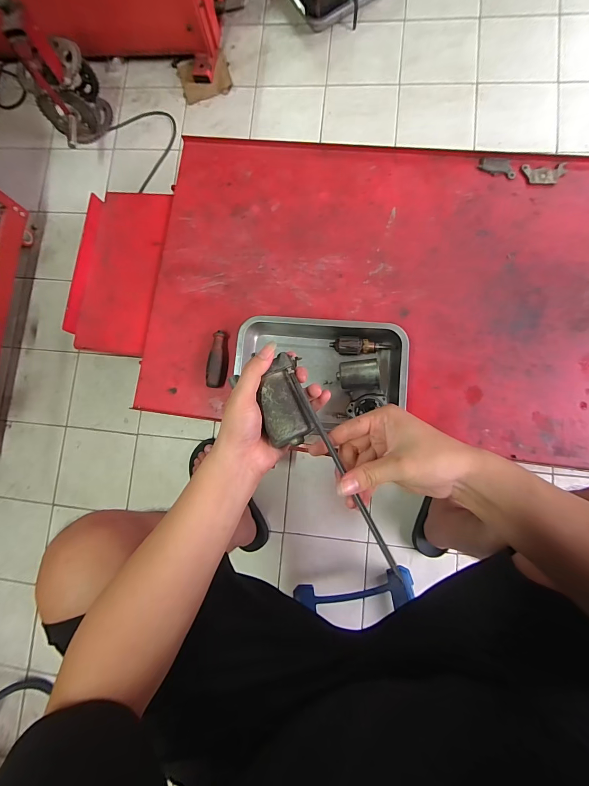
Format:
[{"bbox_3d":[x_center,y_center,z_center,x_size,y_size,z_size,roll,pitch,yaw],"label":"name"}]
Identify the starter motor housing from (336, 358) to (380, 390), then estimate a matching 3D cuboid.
[{"bbox_3d":[0.118,-0.032,0.626,0.077,0.058,0.054,-1,83,5],"label":"starter motor housing"}]

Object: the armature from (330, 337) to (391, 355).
[{"bbox_3d":[0.125,-0.089,0.646,0.111,0.030,0.033,2,83,5],"label":"armature"}]

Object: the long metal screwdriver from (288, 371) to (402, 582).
[{"bbox_3d":[0.044,0.071,0.324,0.008,0.009,0.214,-29,73,4],"label":"long metal screwdriver"}]

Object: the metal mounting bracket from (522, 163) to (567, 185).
[{"bbox_3d":[0.491,-0.431,0.666,0.076,0.007,0.041,5,85,8],"label":"metal mounting bracket"}]

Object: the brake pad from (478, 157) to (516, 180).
[{"bbox_3d":[0.403,-0.448,0.671,0.070,0.004,0.041,12,86,9],"label":"brake pad"}]

